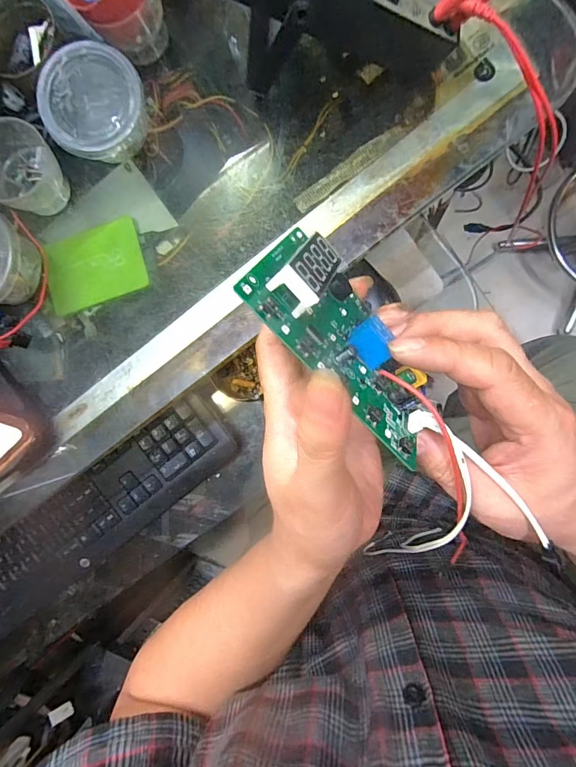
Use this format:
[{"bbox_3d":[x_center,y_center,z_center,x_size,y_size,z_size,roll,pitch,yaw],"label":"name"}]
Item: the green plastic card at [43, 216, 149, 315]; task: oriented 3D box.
[{"bbox_3d":[-0.180,-0.109,0.371,0.095,0.008,0.069,-18,86,8],"label":"green plastic card"}]

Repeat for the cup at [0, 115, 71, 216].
[{"bbox_3d":[-0.216,-0.173,0.324,0.050,0.047,0.058,9,90,9],"label":"cup"}]

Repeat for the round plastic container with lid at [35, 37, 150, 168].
[{"bbox_3d":[-0.151,-0.219,0.316,0.075,0.043,0.079,0,101,-1],"label":"round plastic container with lid"}]

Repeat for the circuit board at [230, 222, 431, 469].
[{"bbox_3d":[0.035,-0.027,0.194,0.108,0.087,0.017,43,128,-14],"label":"circuit board"}]

